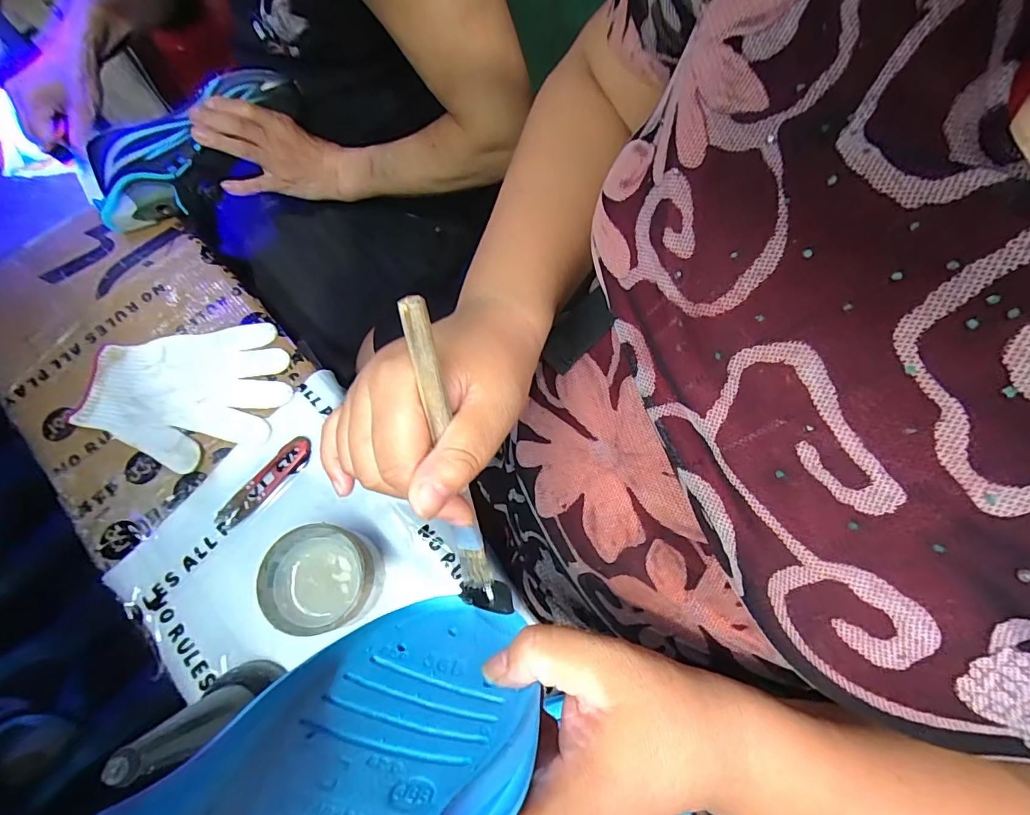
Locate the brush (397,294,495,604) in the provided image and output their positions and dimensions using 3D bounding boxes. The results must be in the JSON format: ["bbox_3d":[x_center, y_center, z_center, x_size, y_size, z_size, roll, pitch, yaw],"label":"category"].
[{"bbox_3d":[-0.029,0.031,0.216,0.014,0.164,0.013,-12,31,-4],"label":"brush"}]

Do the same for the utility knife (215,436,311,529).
[{"bbox_3d":[-0.231,0.069,0.442,0.025,0.008,0.103,42,75,14],"label":"utility knife"}]

